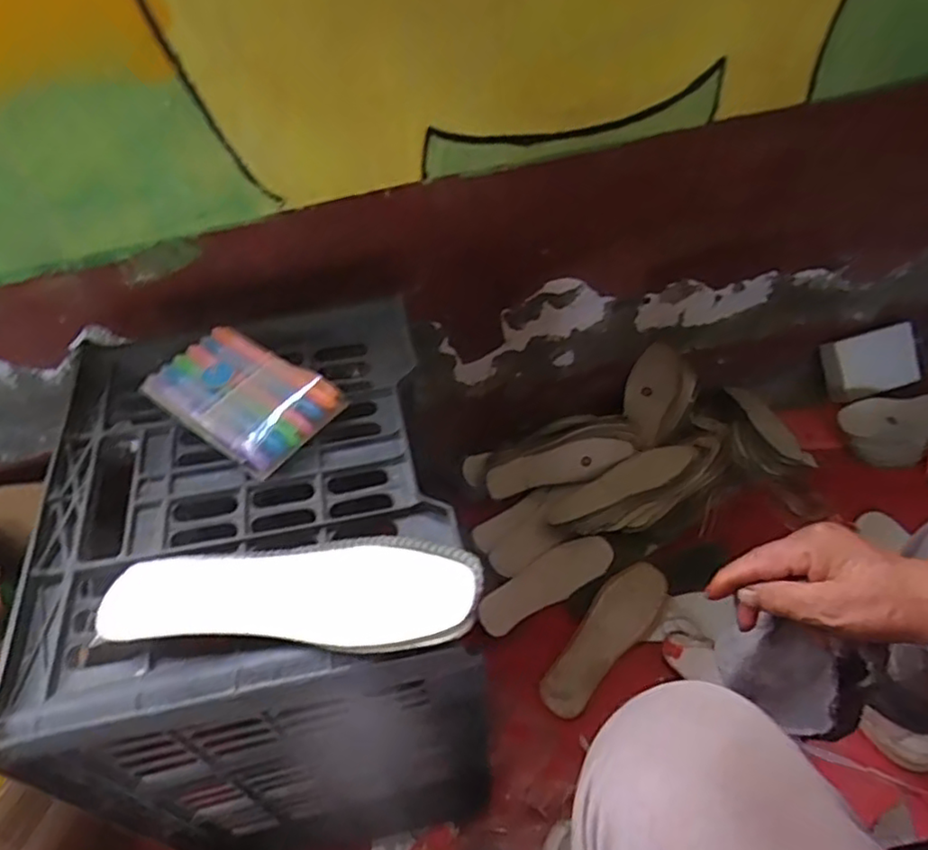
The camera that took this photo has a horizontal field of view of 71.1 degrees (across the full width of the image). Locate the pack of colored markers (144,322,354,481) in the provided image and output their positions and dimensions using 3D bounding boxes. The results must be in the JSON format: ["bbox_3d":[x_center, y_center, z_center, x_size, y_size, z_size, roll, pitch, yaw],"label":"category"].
[{"bbox_3d":[-0.171,-0.026,0.495,0.140,0.022,0.084,27,56,25],"label":"pack of colored markers"}]

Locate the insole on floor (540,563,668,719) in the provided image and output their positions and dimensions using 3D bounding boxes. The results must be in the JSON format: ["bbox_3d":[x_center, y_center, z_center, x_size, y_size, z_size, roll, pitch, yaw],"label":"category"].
[{"bbox_3d":[0.182,0.262,0.827,0.069,0.031,0.227,33,58,28],"label":"insole on floor"}]

